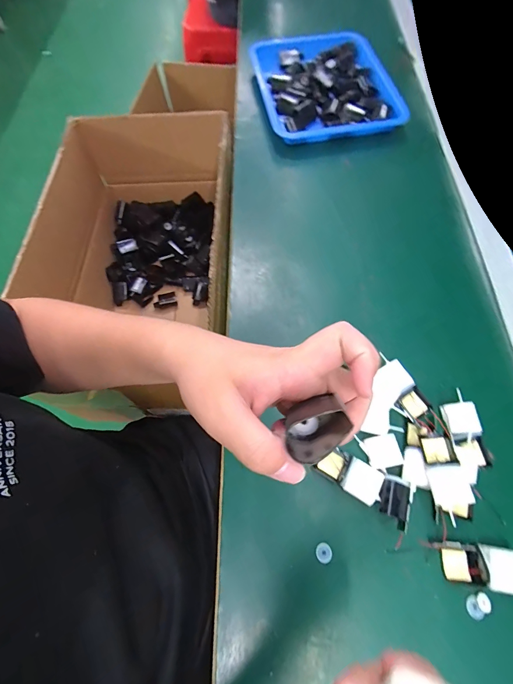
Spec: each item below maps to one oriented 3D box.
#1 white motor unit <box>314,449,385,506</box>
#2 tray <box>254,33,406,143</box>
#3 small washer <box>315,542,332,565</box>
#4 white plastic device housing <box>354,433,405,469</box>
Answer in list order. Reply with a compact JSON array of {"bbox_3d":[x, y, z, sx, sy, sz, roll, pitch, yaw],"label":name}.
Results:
[{"bbox_3d":[0.109,0.155,0.388,0.071,0.019,0.038,28,70,13],"label":"white motor unit"},{"bbox_3d":[0.139,-0.546,0.701,0.269,0.057,0.336,-9,66,-2],"label":"tray"},{"bbox_3d":[0.075,0.234,0.365,0.018,0.004,0.019,-1,66,1],"label":"small washer"},{"bbox_3d":[0.149,0.131,0.395,0.042,0.013,0.037,-11,66,-3],"label":"white plastic device housing"}]

